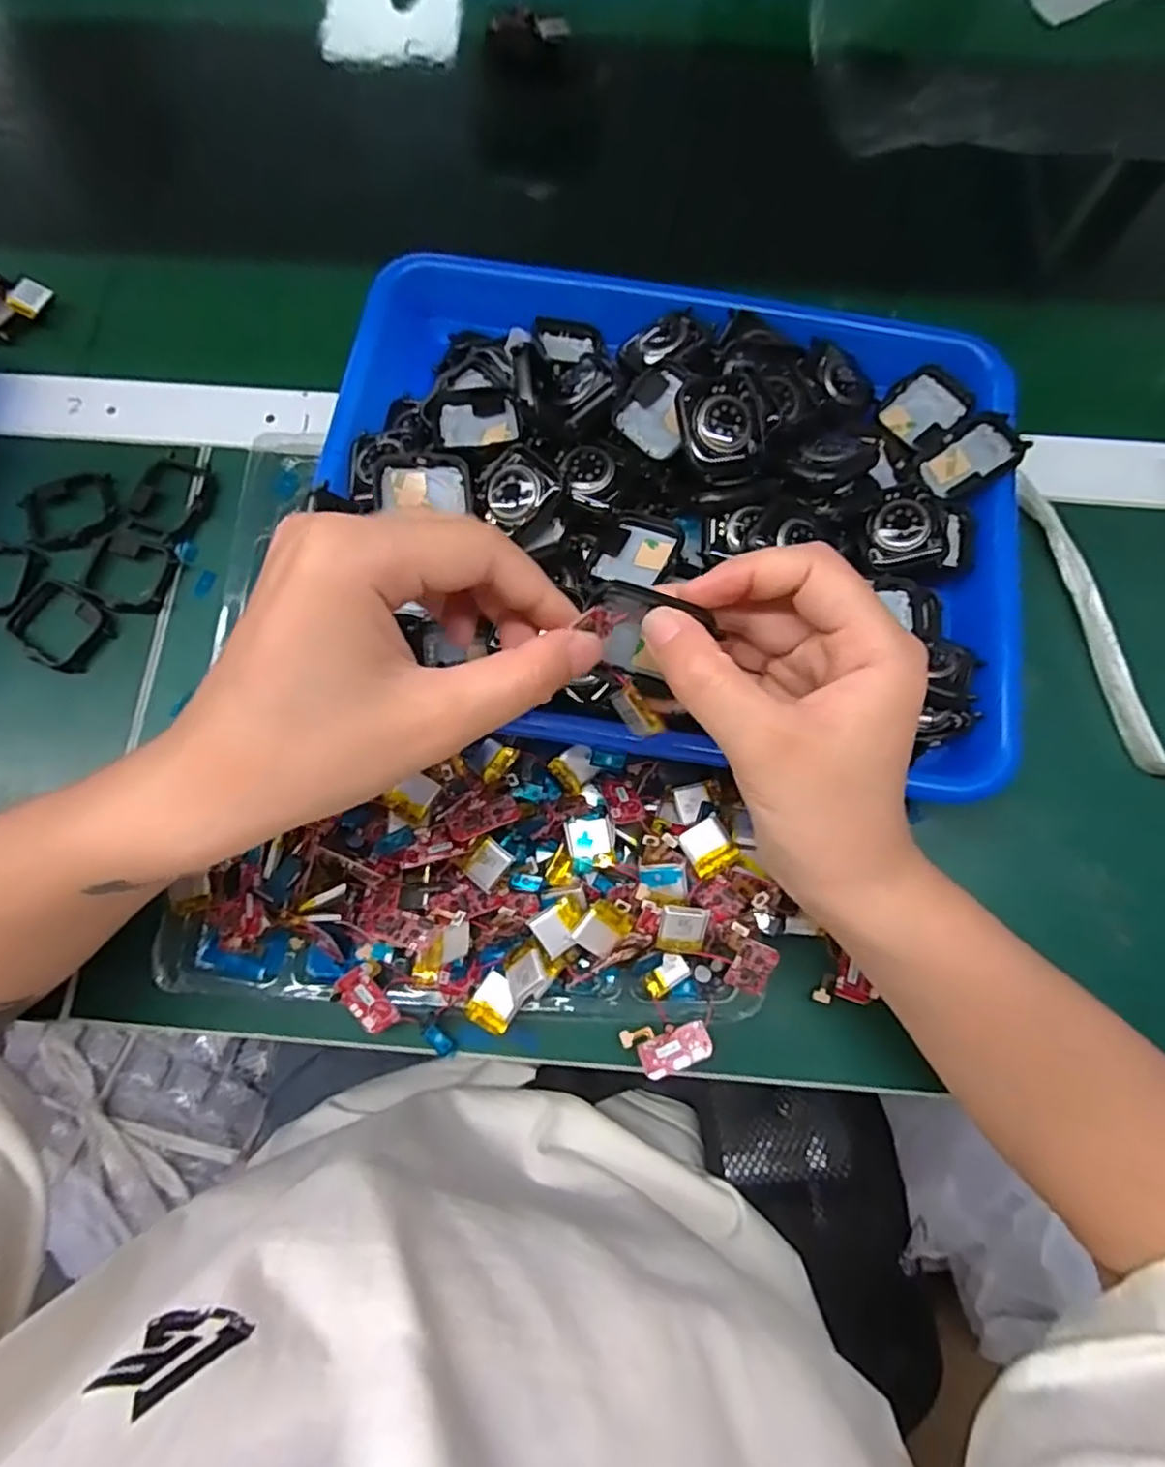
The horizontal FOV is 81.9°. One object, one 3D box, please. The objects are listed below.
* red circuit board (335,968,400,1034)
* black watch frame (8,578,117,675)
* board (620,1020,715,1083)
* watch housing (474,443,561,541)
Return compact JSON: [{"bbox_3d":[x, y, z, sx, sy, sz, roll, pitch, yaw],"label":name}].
[{"bbox_3d":[-0.090,0.112,0.280,0.015,0.004,0.029,-35,103,-17],"label":"red circuit board"},{"bbox_3d":[-0.259,-0.053,0.331,0.053,0.007,0.039,28,77,8],"label":"black watch frame"},{"bbox_3d":[0.035,0.130,0.276,0.035,0.007,0.019,-15,75,-4],"label":"board"},{"bbox_3d":[-0.030,-0.108,0.300,0.034,0.009,0.032,-44,79,-11],"label":"watch housing"}]

